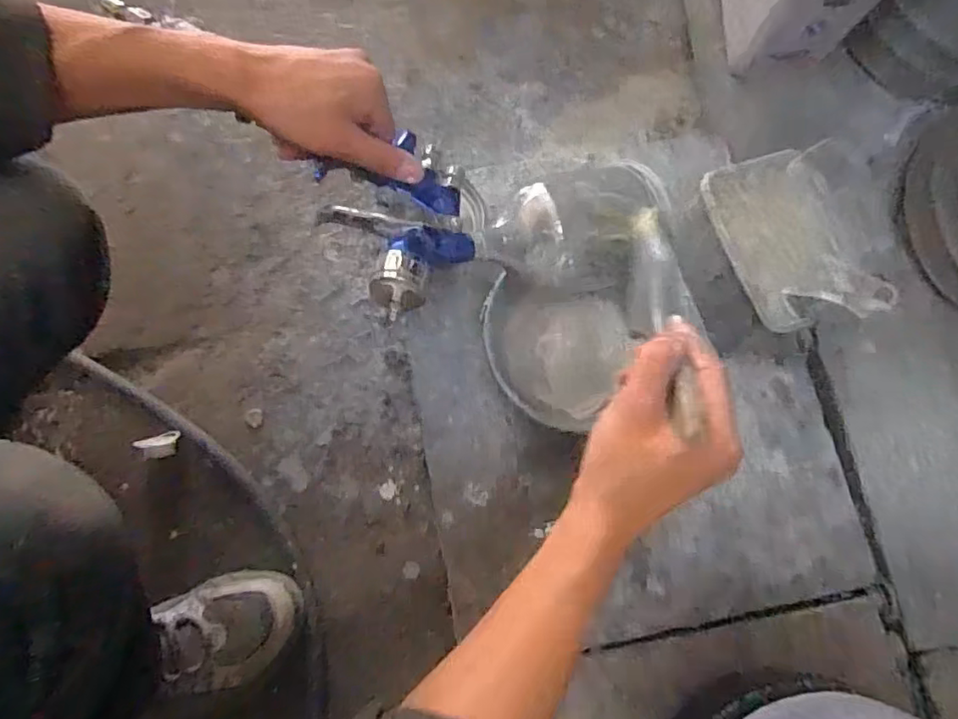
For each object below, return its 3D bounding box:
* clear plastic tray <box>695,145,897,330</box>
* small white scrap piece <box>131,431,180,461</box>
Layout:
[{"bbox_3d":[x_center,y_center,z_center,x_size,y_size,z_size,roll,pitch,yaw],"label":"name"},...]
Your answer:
[{"bbox_3d":[0.269,-0.105,0.485,0.111,0.045,0.163,-17,79,-4],"label":"clear plastic tray"},{"bbox_3d":[-0.337,0.091,0.610,0.039,0.028,0.029,-8,79,-2],"label":"small white scrap piece"}]

